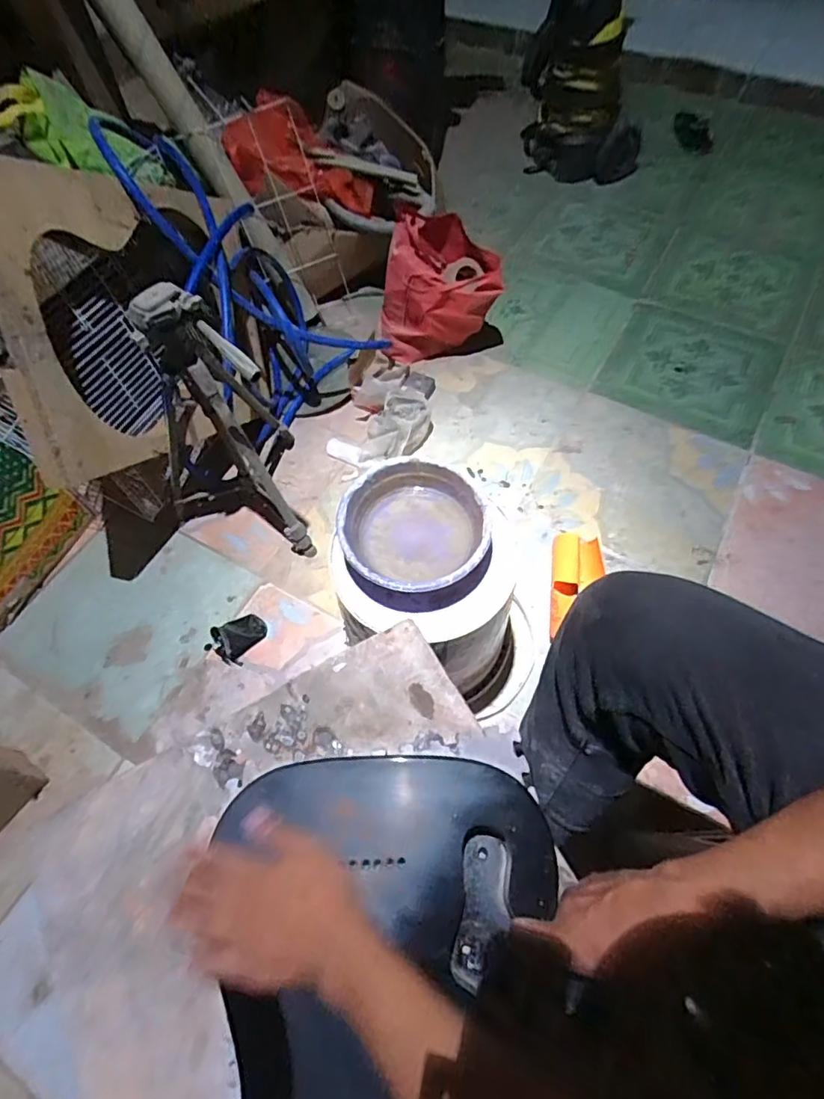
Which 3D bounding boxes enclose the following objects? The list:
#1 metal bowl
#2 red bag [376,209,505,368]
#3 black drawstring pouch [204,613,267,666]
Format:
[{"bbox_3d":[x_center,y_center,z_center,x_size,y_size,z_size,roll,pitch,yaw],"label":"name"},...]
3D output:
[{"bbox_3d":[0.001,-0.023,0.740,0.188,0.063,0.199,0,59,-1],"label":"metal bowl"},{"bbox_3d":[0.064,-0.628,1.317,0.279,0.296,0.180,1,59,0],"label":"red bag"},{"bbox_3d":[-0.342,0.170,1.048,0.114,0.040,0.080,-41,67,-18],"label":"black drawstring pouch"}]

